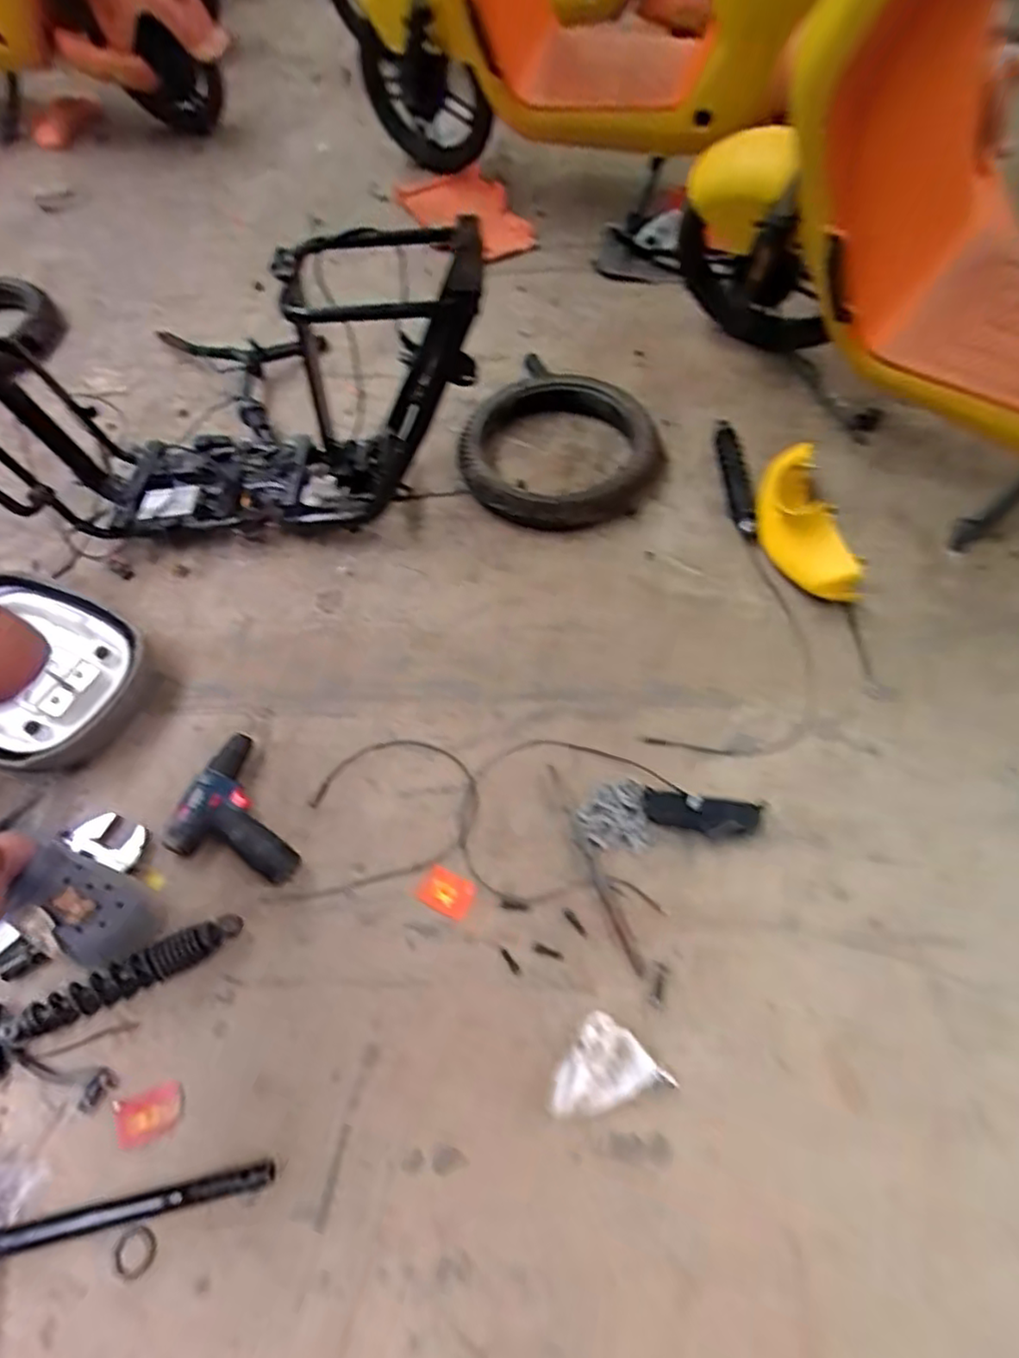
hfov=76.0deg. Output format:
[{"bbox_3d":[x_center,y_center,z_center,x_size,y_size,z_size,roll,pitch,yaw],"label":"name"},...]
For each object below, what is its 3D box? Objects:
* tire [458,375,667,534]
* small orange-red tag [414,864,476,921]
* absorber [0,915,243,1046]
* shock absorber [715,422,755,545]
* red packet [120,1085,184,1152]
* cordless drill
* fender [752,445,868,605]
[{"bbox_3d":[0.092,-0.412,1.171,0.348,0.094,0.306,-3,62,2],"label":"tire"},{"bbox_3d":[-0.084,0.283,0.867,0.070,0.004,0.053,22,64,15],"label":"small orange-red tag"},{"bbox_3d":[-0.479,0.373,0.806,0.291,0.040,0.051,-19,61,-7],"label":"absorber"},{"bbox_3d":[0.398,-0.352,1.143,0.042,0.031,0.264,-1,62,3],"label":"shock absorber"},{"bbox_3d":[-0.417,0.508,0.758,0.071,0.007,0.048,-21,61,-9],"label":"red packet"},{"bbox_3d":[-0.364,0.191,0.898,0.197,0.049,0.164,23,66,15],"label":"cordless drill"},{"bbox_3d":[0.468,-0.258,1.062,0.107,0.124,0.286,-9,62,-1],"label":"fender"}]

